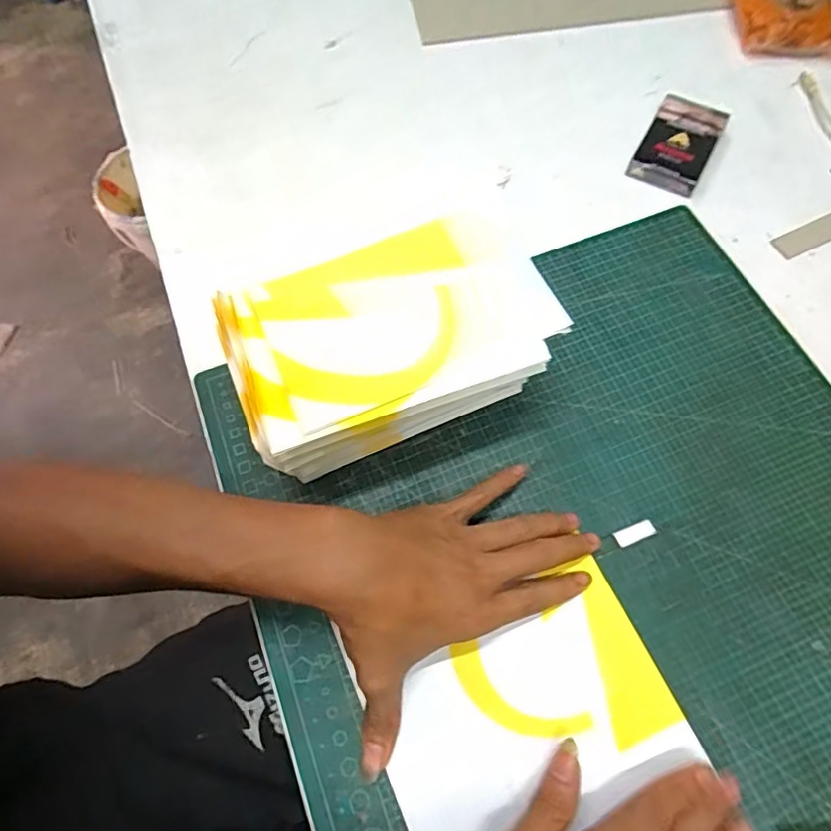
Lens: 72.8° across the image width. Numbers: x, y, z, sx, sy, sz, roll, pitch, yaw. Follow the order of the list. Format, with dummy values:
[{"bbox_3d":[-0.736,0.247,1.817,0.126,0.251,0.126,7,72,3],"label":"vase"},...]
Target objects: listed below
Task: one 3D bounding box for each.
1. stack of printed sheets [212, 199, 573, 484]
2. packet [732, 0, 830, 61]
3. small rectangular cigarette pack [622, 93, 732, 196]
[{"bbox_3d":[-0.020,-0.046,0.398,0.206,0.102,0.131,-18,68,-6],"label":"stack of printed sheets"},{"bbox_3d":[0.378,-0.413,0.574,0.099,0.032,0.108,2,67,2],"label":"packet"},{"bbox_3d":[0.241,-0.248,0.517,0.060,0.019,0.098,28,70,12],"label":"small rectangular cigarette pack"}]

